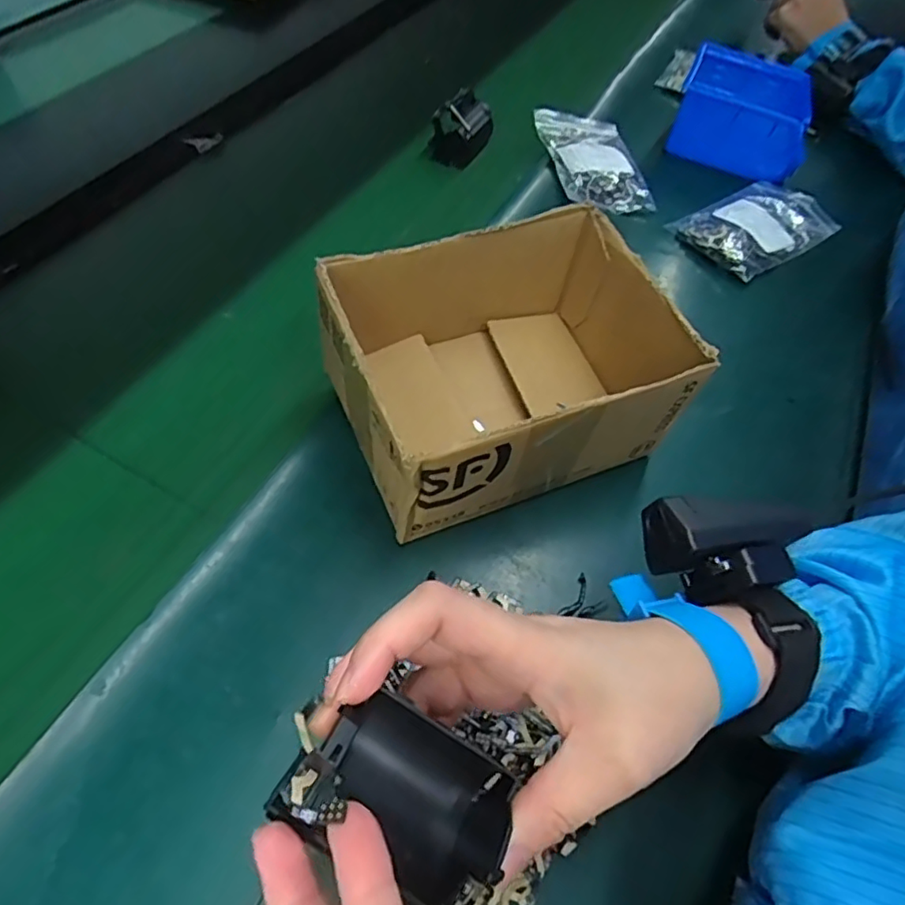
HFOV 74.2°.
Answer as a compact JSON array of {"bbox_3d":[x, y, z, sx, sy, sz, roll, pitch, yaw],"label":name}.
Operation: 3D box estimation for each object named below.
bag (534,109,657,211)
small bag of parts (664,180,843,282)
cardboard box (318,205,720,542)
[{"bbox_3d":[0.144,-0.304,0.618,0.089,0.020,0.152,-5,56,-8],"label":"bag"},{"bbox_3d":[0.297,-0.223,0.581,0.160,0.018,0.098,-29,63,-22],"label":"small bag of parts"},{"bbox_3d":[0.035,-0.060,0.392,0.207,0.102,0.160,-19,59,-16],"label":"cardboard box"}]

